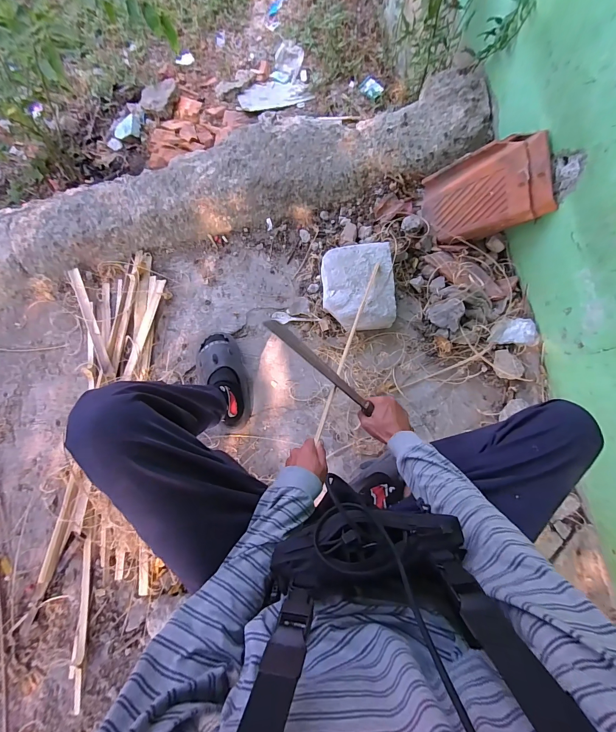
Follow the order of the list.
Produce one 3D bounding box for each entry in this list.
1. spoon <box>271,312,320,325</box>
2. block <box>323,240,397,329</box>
[{"bbox_3d":[-0.038,-0.142,0.964,0.148,0.019,0.039,6,83,15],"label":"spoon"},{"bbox_3d":[0.140,-0.223,0.908,0.189,0.077,0.228,-4,82,1],"label":"block"}]

